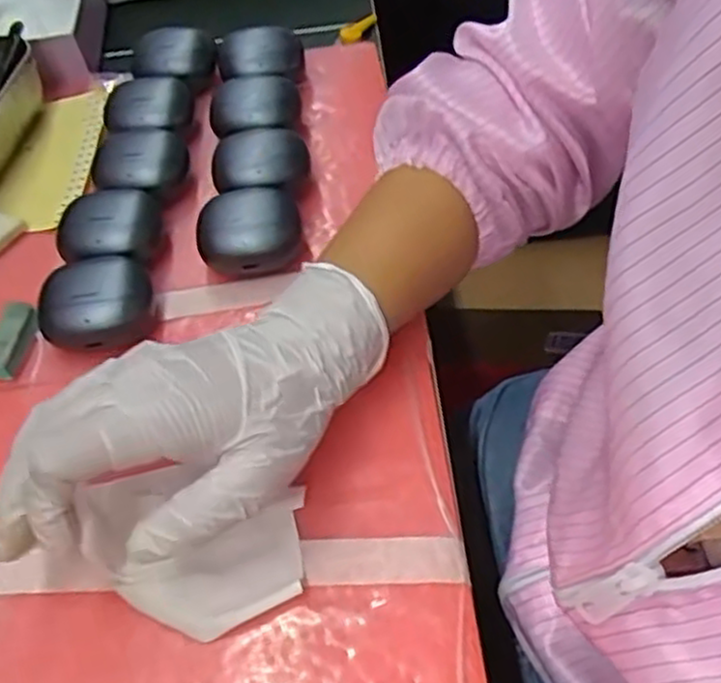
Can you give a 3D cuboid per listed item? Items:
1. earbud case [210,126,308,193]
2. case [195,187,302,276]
[{"bbox_3d":[-0.060,-0.103,0.435,0.056,0.027,0.049,-7,54,0],"label":"earbud case"},{"bbox_3d":[-0.060,-0.058,0.403,0.054,0.029,0.044,-11,54,-3],"label":"case"}]

